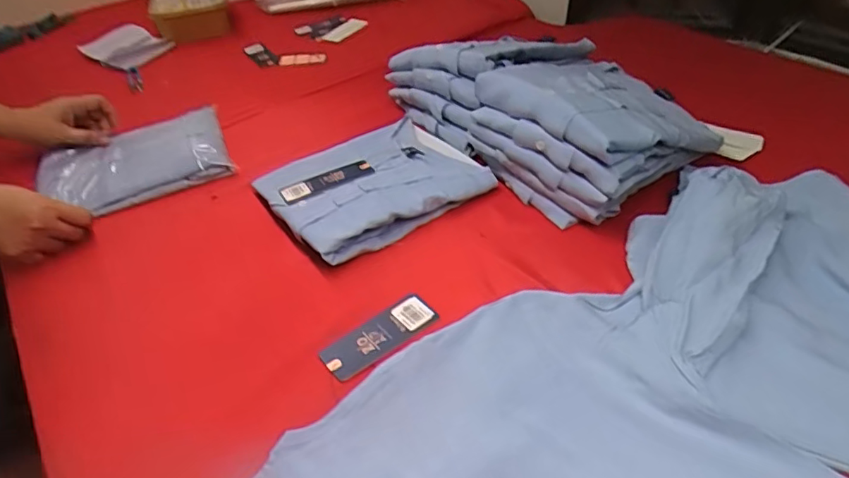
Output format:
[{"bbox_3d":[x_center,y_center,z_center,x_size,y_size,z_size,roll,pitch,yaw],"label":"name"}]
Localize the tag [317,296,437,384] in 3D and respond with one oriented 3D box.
[{"bbox_3d":[-0.043,0.096,0.535,0.119,0.008,0.044,-31,59,-28],"label":"tag"}]

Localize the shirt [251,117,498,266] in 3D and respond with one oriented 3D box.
[{"bbox_3d":[-0.068,-0.084,0.699,0.259,0.031,0.209,-28,47,-23],"label":"shirt"}]

